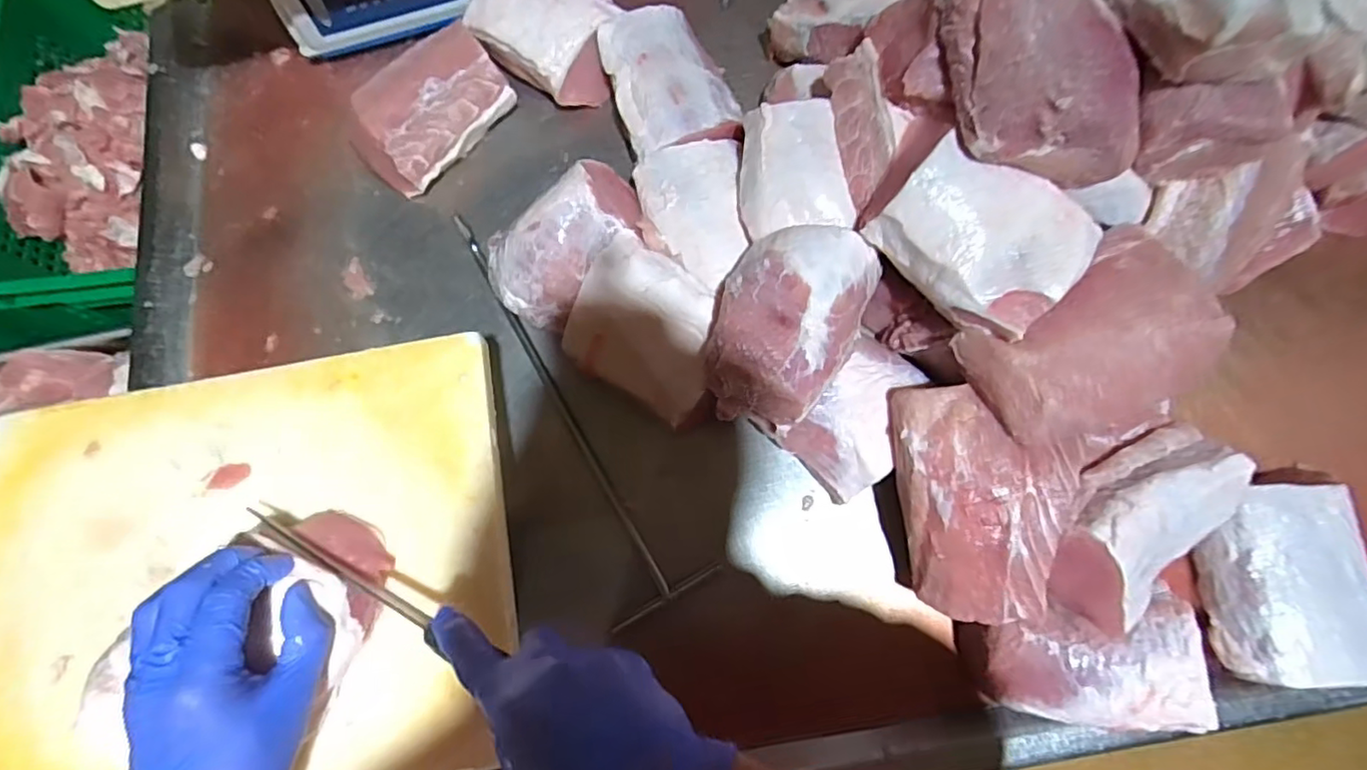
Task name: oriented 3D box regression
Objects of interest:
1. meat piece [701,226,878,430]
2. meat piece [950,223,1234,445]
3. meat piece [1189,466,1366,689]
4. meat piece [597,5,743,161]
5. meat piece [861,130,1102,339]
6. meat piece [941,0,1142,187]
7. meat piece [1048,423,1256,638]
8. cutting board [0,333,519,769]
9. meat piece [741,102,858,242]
[{"bbox_3d":[0.088,-0.055,0.527,0.116,0.073,0.167,23,77,7],"label":"meat piece"},{"bbox_3d":[0.320,-0.031,0.484,0.186,0.074,0.126,-29,77,-6],"label":"meat piece"},{"bbox_3d":[0.488,0.152,0.504,0.108,0.047,0.166,0,75,2],"label":"meat piece"},{"bbox_3d":[-0.014,-0.311,0.651,0.119,0.057,0.154,-16,76,-2],"label":"meat piece"},{"bbox_3d":[0.239,-0.119,0.489,0.116,0.061,0.142,-40,78,-8],"label":"meat piece"},{"bbox_3d":[0.267,-0.233,0.465,0.127,0.072,0.146,-1,75,1],"label":"meat piece"},{"bbox_3d":[0.363,0.108,0.488,0.172,0.059,0.107,-40,78,-8],"label":"meat piece"},{"bbox_3d":[-0.310,0.139,0.448,0.367,0.036,0.300,-10,75,-1],"label":"cutting board"},{"bbox_3d":[0.096,-0.196,0.559,0.091,0.040,0.123,-7,75,0],"label":"meat piece"}]

